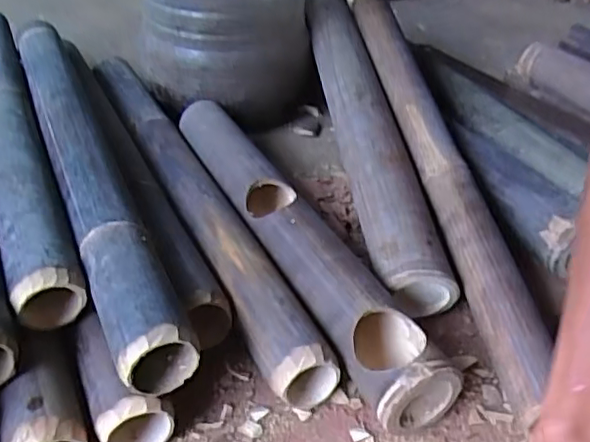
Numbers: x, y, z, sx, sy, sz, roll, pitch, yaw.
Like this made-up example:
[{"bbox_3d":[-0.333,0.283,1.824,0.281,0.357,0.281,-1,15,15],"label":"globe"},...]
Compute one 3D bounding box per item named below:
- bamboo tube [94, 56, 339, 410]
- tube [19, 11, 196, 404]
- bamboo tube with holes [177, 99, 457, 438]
[{"bbox_3d":[-0.136,-0.060,0.726,0.063,0.064,0.677,-15,43,-22],"label":"bamboo tube"},{"bbox_3d":[-0.238,-0.082,0.671,0.067,0.065,0.656,-15,43,-22],"label":"tube"},{"bbox_3d":[-0.014,0.000,0.643,0.070,0.062,0.500,-16,43,-23],"label":"bamboo tube with holes"}]

